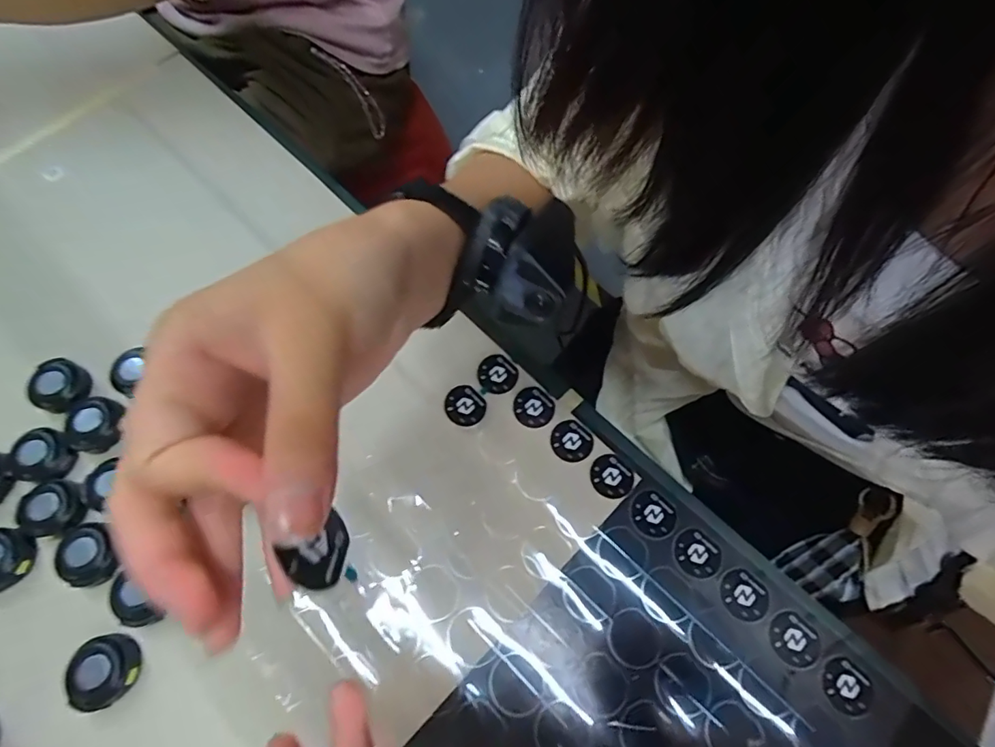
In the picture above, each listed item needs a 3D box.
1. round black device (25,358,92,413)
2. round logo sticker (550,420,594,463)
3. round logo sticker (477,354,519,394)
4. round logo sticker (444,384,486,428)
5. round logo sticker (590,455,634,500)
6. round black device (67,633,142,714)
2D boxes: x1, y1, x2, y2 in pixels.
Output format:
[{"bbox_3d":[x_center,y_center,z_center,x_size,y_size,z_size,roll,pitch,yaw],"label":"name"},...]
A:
[{"bbox_3d":[-0.254,0.007,0.288,0.030,0.010,0.028,0,68,-1],"label":"round black device"},{"bbox_3d":[0.042,0.039,0.284,0.023,0.004,0.024,-1,68,2],"label":"round logo sticker"},{"bbox_3d":[0.000,0.000,0.295,0.023,0.004,0.023,0,68,-1],"label":"round logo sticker"},{"bbox_3d":[-0.019,0.019,0.287,0.023,0.004,0.022,3,72,-9],"label":"round logo sticker"},{"bbox_3d":[0.063,0.057,0.276,0.022,0.004,0.023,0,68,-1],"label":"round logo sticker"},{"bbox_3d":[-0.185,0.140,0.234,0.026,0.010,0.031,7,69,2],"label":"round black device"}]

